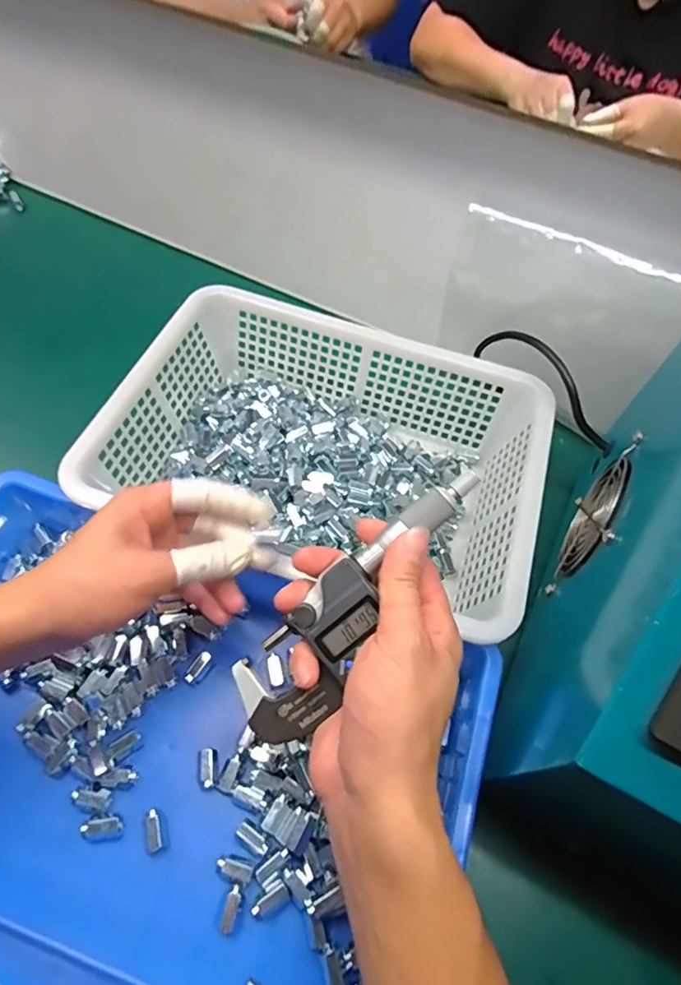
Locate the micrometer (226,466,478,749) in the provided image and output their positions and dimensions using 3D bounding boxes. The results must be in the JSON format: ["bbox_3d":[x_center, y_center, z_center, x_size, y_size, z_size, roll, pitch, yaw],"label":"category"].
[{"bbox_3d":[0.007,0.051,0.259,0.046,0.017,0.163,38,89,17],"label":"micrometer"}]

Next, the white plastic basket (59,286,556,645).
[{"bbox_3d":[-0.010,-0.026,0.428,0.318,0.089,0.228,19,61,7],"label":"white plastic basket"}]

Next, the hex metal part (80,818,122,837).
[{"bbox_3d":[-0.143,0.199,0.312,0.024,0.008,0.008,-4,60,-7],"label":"hex metal part"}]

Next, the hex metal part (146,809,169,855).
[{"bbox_3d":[-0.110,0.202,0.314,0.011,0.009,0.022,-9,61,-10],"label":"hex metal part"}]

